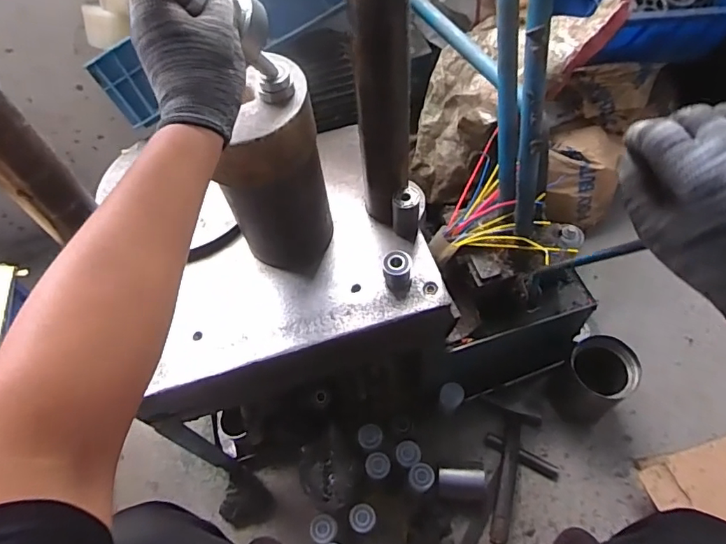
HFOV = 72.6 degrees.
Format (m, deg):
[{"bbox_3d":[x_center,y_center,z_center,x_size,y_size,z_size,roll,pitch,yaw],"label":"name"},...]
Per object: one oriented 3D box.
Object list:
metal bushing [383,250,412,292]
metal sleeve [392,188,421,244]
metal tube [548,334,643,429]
[{"bbox_3d":[0.048,-0.001,0.682,0.037,0.043,0.039,-2,58,3],"label":"metal bushing"},{"bbox_3d":[0.062,-0.082,0.704,0.036,0.080,0.033,6,59,8],"label":"metal sleeve"},{"bbox_3d":[0.446,0.214,0.960,0.114,0.173,0.112,-2,58,3],"label":"metal tube"}]

